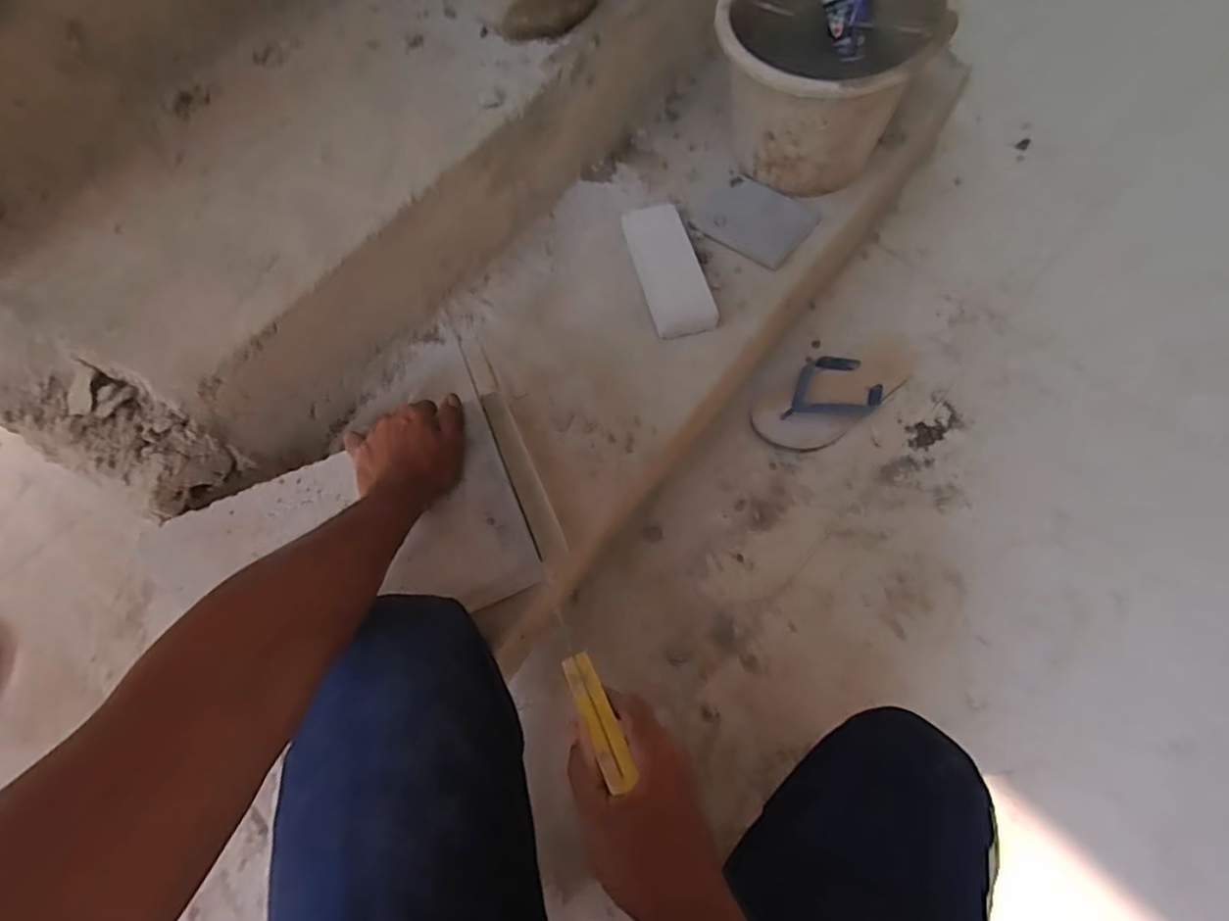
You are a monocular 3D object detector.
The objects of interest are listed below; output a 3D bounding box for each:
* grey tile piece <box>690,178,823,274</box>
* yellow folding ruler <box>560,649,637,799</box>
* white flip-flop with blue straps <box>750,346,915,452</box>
[{"bbox_3d":[0.198,-0.336,0.812,0.140,0.009,0.122,36,74,15],"label":"grey tile piece"},{"bbox_3d":[-0.013,0.176,0.409,0.021,0.008,0.115,-26,30,-8],"label":"yellow folding ruler"},{"bbox_3d":[0.339,-0.110,0.881,0.282,0.046,0.116,-33,71,-11],"label":"white flip-flop with blue straps"}]

